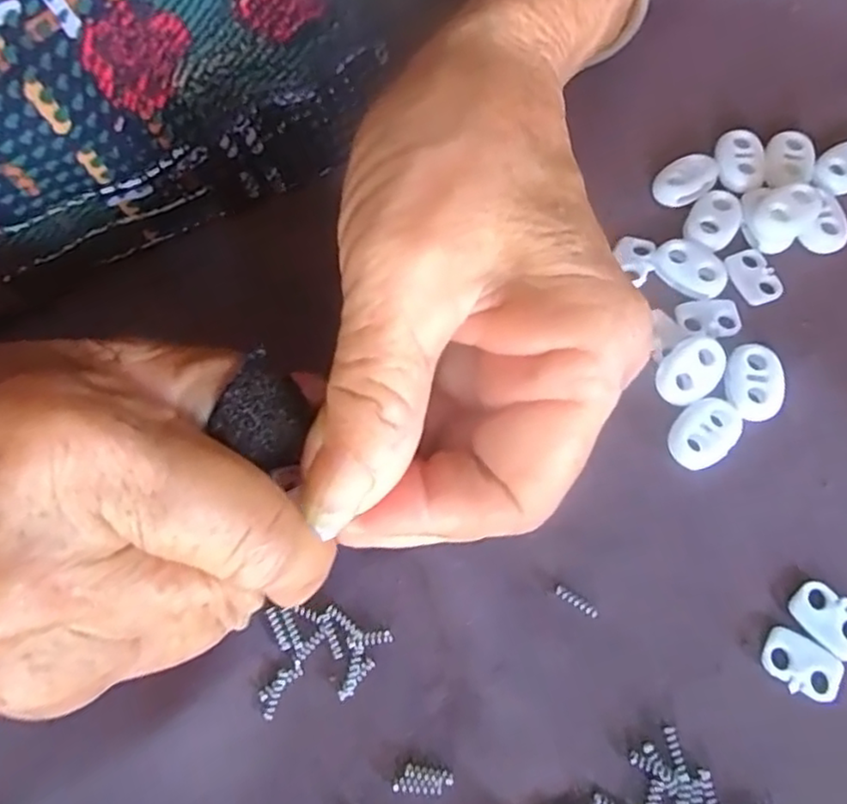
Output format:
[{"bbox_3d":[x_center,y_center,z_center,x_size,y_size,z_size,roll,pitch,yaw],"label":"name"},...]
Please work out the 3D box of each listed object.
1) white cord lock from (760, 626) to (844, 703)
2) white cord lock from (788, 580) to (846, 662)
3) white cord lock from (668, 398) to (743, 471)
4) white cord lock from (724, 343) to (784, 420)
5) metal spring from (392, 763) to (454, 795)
[{"bbox_3d":[0.093,0.065,0.163,0.019,0.004,0.013,35,74,15],"label":"white cord lock"},{"bbox_3d":[0.102,0.055,0.166,0.013,0.004,0.019,-38,73,-11],"label":"white cord lock"},{"bbox_3d":[0.078,0.009,0.184,0.015,0.008,0.021,37,75,16],"label":"white cord lock"},{"bbox_3d":[0.093,-0.006,0.187,0.015,0.006,0.022,5,70,4],"label":"white cord lock"},{"bbox_3d":[0.000,0.089,0.156,0.014,0.004,0.006,0,68,2],"label":"metal spring"}]

